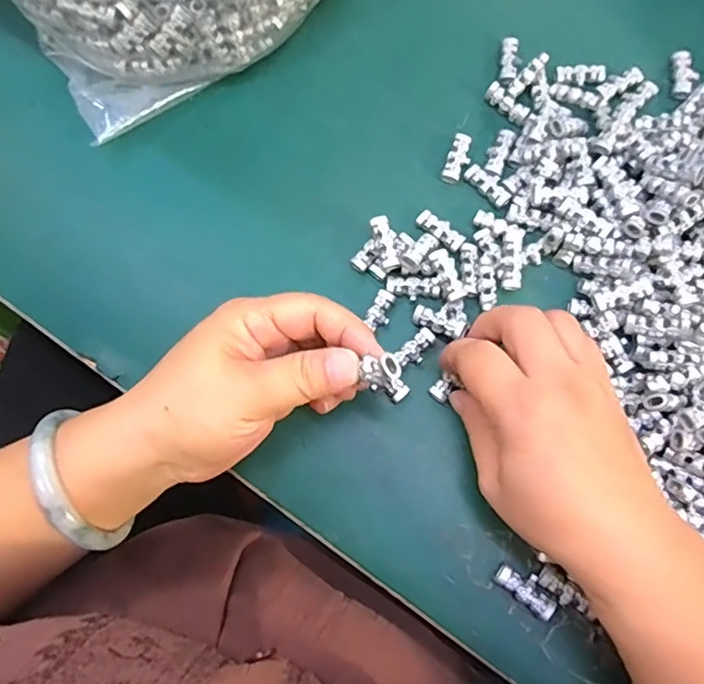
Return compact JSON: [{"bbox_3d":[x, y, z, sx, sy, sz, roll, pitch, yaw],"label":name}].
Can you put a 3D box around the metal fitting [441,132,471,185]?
[{"bbox_3d":[0.063,-0.109,0.330,0.012,0.007,0.030,22,77,7],"label":"metal fitting"}]

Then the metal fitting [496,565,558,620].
[{"bbox_3d":[0.085,0.121,0.270,0.030,0.008,0.013,36,79,10],"label":"metal fitting"}]

